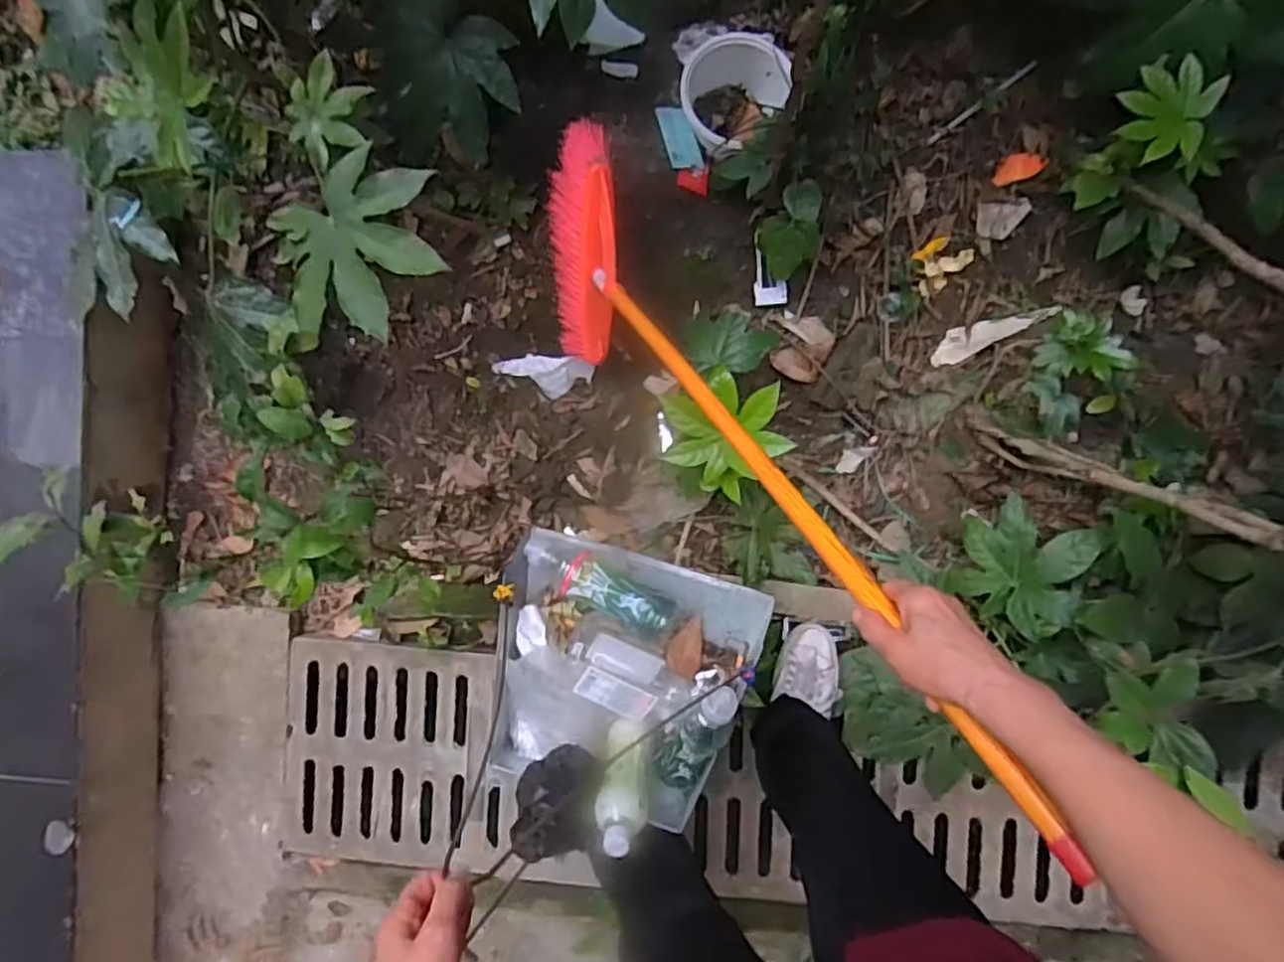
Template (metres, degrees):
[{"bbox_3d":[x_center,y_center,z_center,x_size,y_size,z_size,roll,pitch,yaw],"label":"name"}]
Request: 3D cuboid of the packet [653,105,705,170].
[{"bbox_3d":[0.058,-0.535,1.086,0.054,0.011,0.111,-11,77,-13],"label":"packet"}]

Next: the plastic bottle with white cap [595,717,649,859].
[{"bbox_3d":[-0.024,0.376,0.892,0.062,0.203,0.050,-9,113,6],"label":"plastic bottle with white cap"}]

